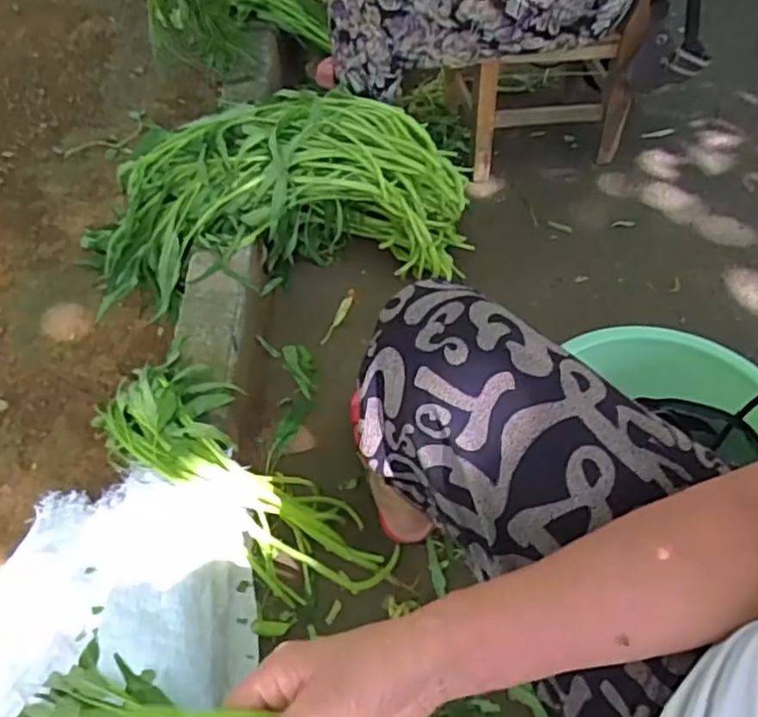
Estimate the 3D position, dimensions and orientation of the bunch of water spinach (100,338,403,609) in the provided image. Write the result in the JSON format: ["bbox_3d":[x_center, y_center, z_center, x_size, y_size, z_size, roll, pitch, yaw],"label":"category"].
[{"bbox_3d":[-0.158,0.152,0.840,0.403,0.103,0.164,41,57,-1],"label":"bunch of water spinach"}]

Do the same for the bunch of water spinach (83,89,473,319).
[{"bbox_3d":[-0.171,-0.254,1.114,0.655,0.239,0.248,-9,49,-7],"label":"bunch of water spinach"}]

